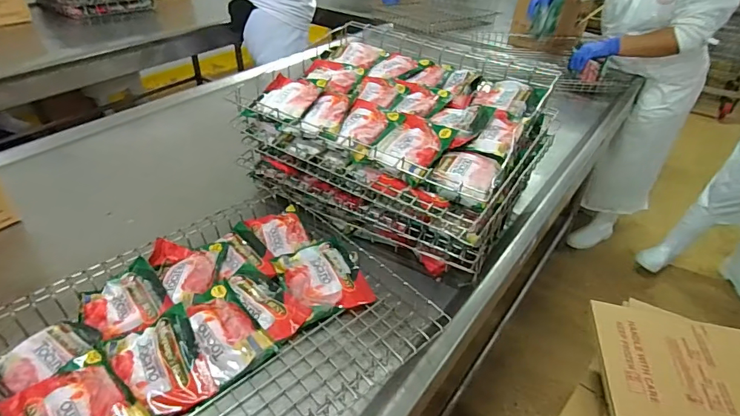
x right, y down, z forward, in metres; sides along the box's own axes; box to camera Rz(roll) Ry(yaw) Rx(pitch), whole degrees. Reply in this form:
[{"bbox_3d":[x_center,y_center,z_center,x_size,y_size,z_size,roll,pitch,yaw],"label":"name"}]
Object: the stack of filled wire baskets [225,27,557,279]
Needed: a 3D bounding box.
[{"bbox_3d":[0.075,-0.144,0.915,0.493,0.232,0.457,23,41,26],"label":"stack of filled wire baskets"}]

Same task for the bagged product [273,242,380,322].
[{"bbox_3d":[-0.072,0.113,0.733,0.134,0.029,0.139,-17,40,-25],"label":"bagged product"}]

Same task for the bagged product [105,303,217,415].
[{"bbox_3d":[-0.282,0.209,0.596,0.102,0.035,0.142,-21,42,-28],"label":"bagged product"}]

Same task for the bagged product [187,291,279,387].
[{"bbox_3d":[-0.212,0.175,0.633,0.082,0.034,0.143,-29,46,-35],"label":"bagged product"}]

